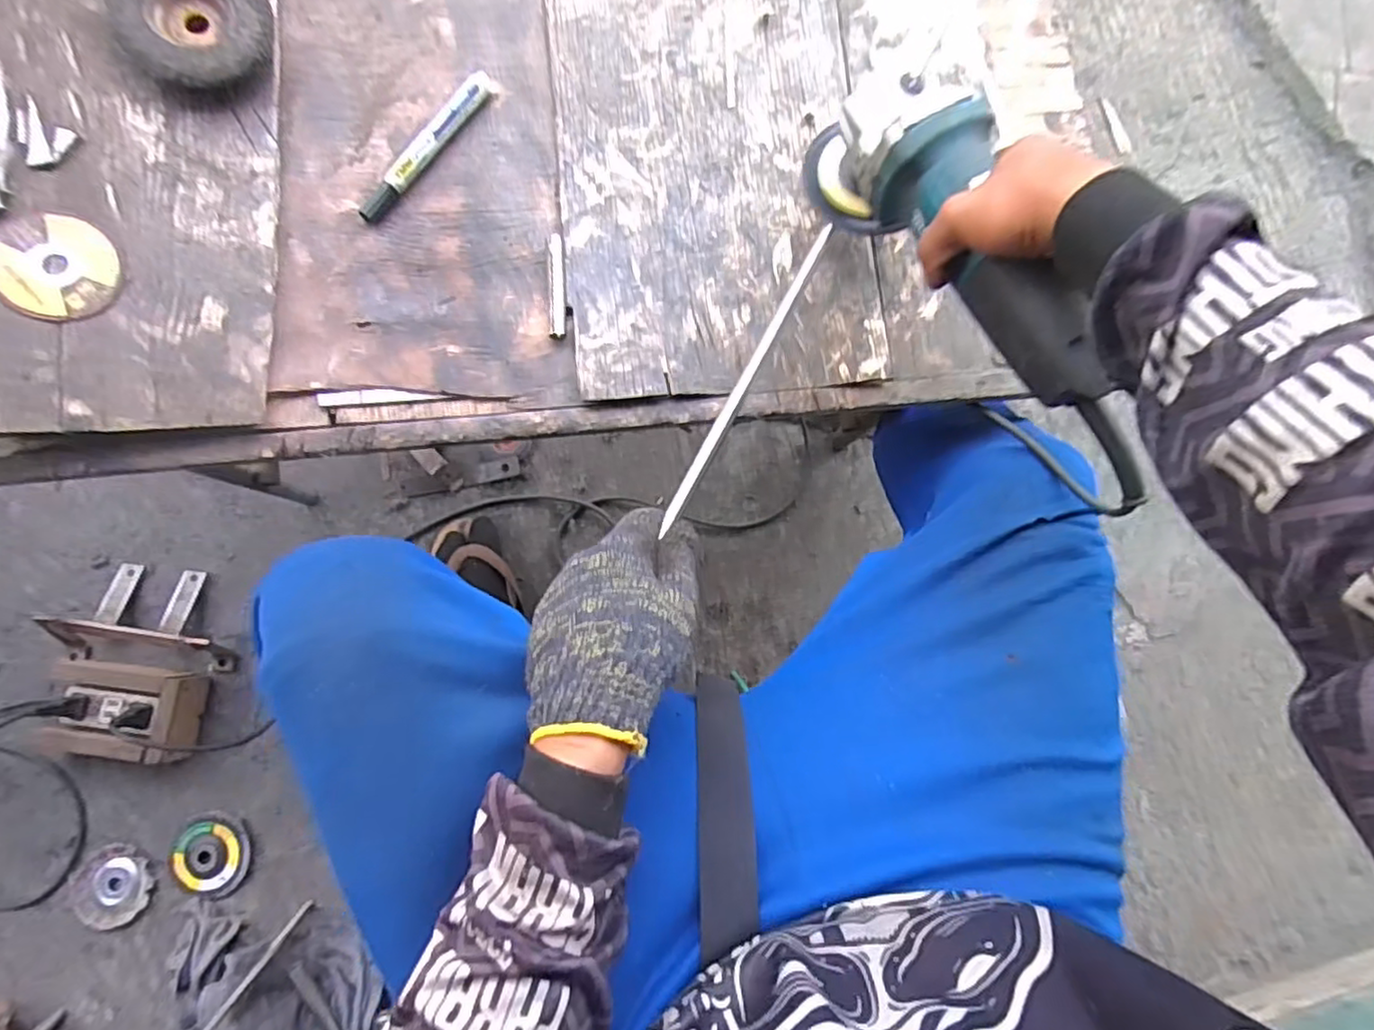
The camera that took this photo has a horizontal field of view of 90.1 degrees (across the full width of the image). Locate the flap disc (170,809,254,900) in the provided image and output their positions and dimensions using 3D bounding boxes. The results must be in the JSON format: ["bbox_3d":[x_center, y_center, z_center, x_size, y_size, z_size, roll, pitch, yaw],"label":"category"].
[{"bbox_3d":[-0.543,0.384,0.781,0.086,0.021,0.082,1,83,-6],"label":"flap disc"}]

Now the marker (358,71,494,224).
[{"bbox_3d":[-0.192,-0.273,0.506,0.020,0.016,0.144,36,83,-2],"label":"marker"}]

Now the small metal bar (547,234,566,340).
[{"bbox_3d":[-0.097,-0.170,0.508,0.012,0.006,0.077,-2,85,-6],"label":"small metal bar"}]

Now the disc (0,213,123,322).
[{"bbox_3d":[-0.405,-0.158,0.440,0.064,0.004,0.069,4,81,-24],"label":"disc"}]

